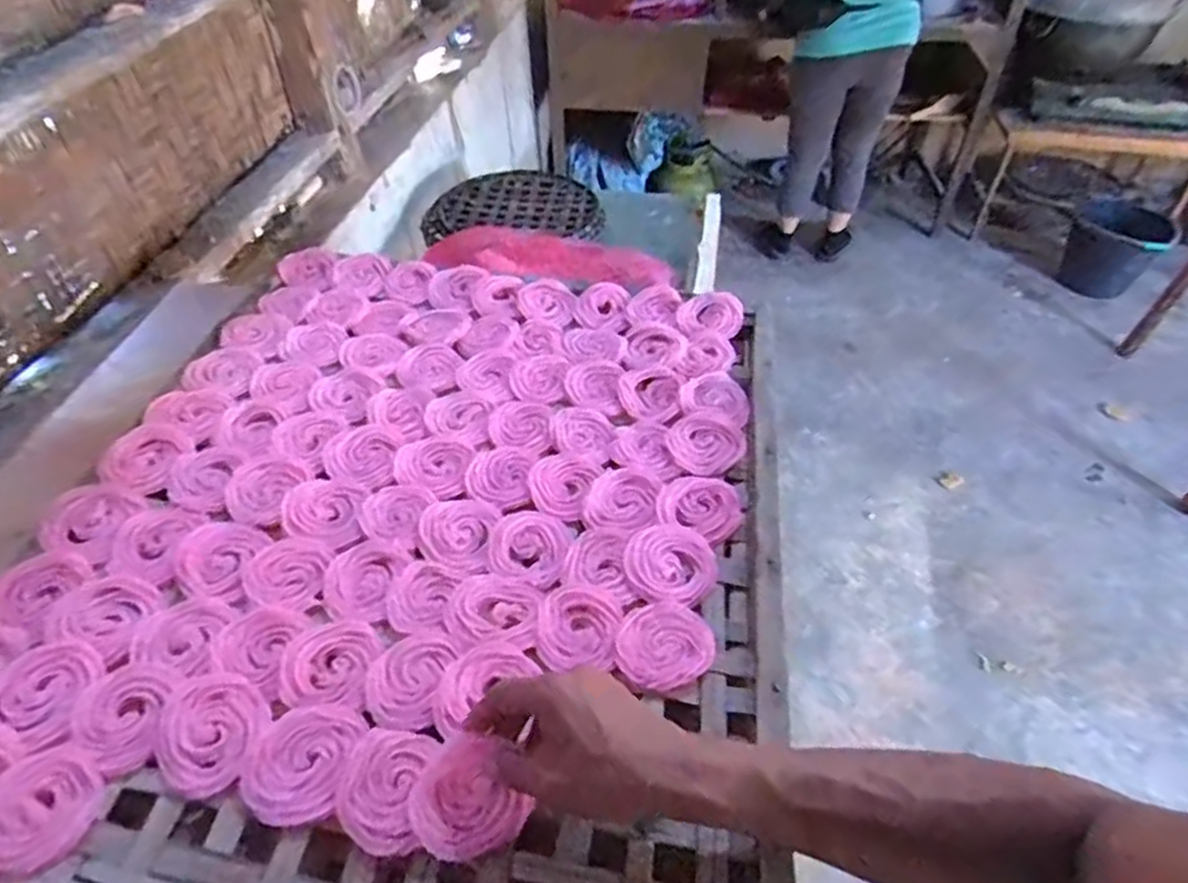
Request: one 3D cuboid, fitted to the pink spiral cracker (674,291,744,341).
[{"bbox_3d":[0.133,-0.144,0.807,0.072,0.015,0.072,7,46,7],"label":"pink spiral cracker"}]

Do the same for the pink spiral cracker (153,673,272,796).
[{"bbox_3d":[-0.257,0.192,0.479,0.067,0.004,0.078,-33,54,-28],"label":"pink spiral cracker"}]

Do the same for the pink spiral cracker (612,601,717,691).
[{"bbox_3d":[0.051,0.148,0.529,0.072,0.014,0.071,0,45,0],"label":"pink spiral cracker"}]

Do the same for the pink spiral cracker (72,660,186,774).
[{"bbox_3d":[-0.324,0.184,0.487,0.063,0.004,0.073,2,46,3],"label":"pink spiral cracker"}]

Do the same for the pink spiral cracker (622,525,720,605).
[{"bbox_3d":[0.063,0.101,0.590,0.075,0.006,0.072,0,45,0],"label":"pink spiral cracker"}]

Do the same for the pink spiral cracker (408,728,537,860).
[{"bbox_3d":[-0.080,0.220,0.449,0.067,0.008,0.072,-10,48,-12],"label":"pink spiral cracker"}]

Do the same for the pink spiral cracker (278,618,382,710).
[{"bbox_3d":[-0.191,0.158,0.514,0.065,0.006,0.068,0,45,0],"label":"pink spiral cracker"}]

